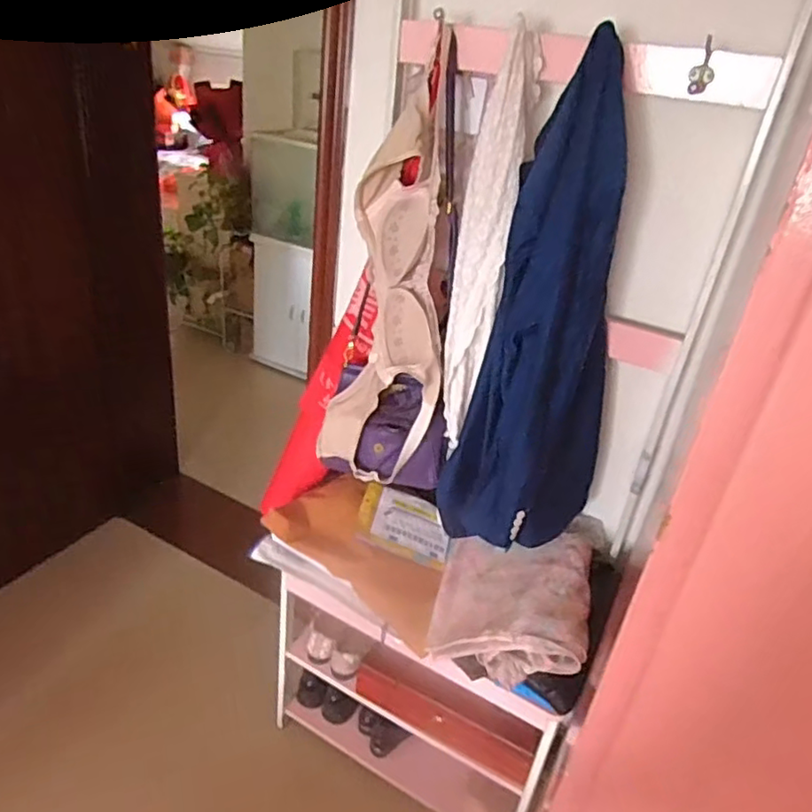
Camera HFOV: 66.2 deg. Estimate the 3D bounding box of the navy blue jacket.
[{"bbox_3d":[0.236,-0.122,0.943,0.232,0.700,0.204,15,31,12],"label":"navy blue jacket"}]

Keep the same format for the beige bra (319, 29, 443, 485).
[{"bbox_3d":[-0.030,-0.183,1.046,0.186,0.592,0.199,5,30,-5],"label":"beige bra"}]

